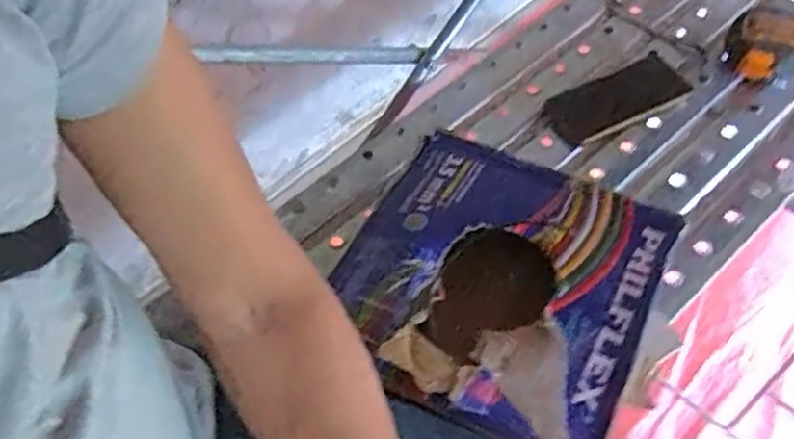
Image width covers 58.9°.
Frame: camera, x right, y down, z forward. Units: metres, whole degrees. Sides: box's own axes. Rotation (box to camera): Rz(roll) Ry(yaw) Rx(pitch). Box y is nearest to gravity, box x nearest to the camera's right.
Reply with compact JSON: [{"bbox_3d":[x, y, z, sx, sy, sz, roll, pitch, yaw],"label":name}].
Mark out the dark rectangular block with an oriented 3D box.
[{"bbox_3d":[0.262,-0.144,0.846,0.164,0.021,0.086,-20,57,-8],"label":"dark rectangular block"}]

